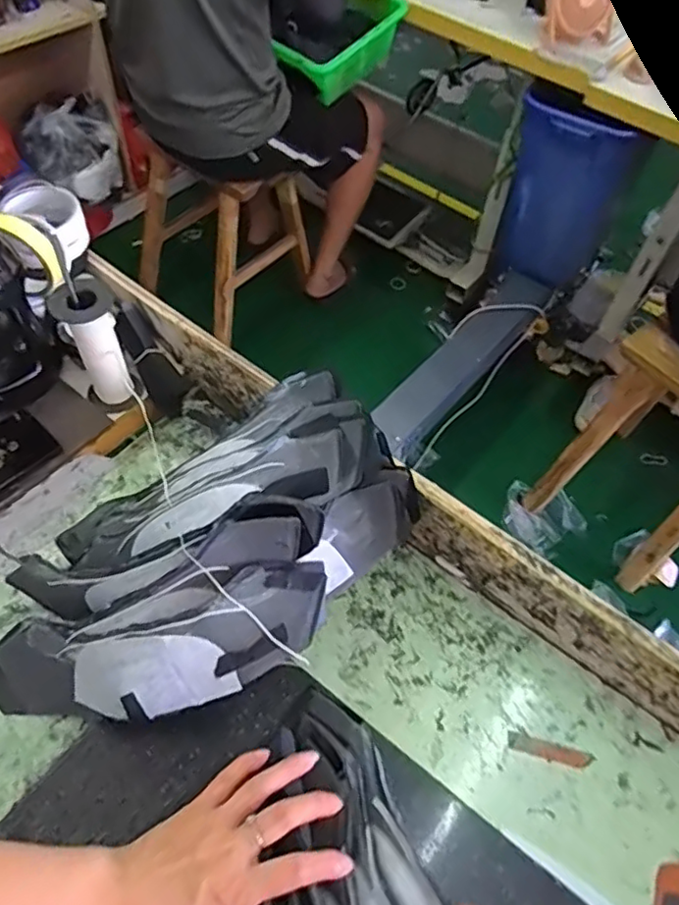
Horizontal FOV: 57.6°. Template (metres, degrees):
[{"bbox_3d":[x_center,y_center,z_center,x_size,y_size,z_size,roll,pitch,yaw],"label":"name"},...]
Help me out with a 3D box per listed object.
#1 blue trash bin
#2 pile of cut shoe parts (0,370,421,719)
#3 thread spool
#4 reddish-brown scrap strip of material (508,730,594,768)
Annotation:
[{"bbox_3d":[0.571,-0.666,1.579,0.287,0.473,0.231,29,59,14],"label":"blue trash bin"},{"bbox_3d":[-0.125,0.081,0.544,0.254,0.160,0.384,38,61,19],"label":"pile of cut shoe parts"},{"bbox_3d":[-0.248,-0.103,0.637,0.053,0.147,0.054,2,56,-3],"label":"thread spool"},{"bbox_3d":[0.186,0.264,0.545,0.074,0.004,0.016,15,56,5],"label":"reddish-brown scrap strip of material"}]

